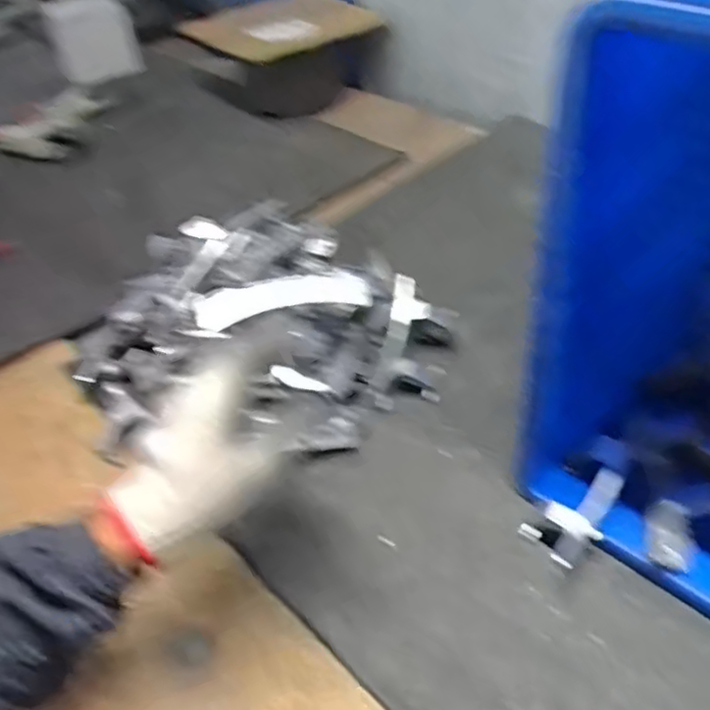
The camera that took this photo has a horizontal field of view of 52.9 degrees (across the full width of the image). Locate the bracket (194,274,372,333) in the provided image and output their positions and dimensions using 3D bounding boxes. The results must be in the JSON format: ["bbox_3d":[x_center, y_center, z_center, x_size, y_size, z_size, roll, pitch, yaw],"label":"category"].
[{"bbox_3d":[-0.069,-0.052,0.695,0.168,0.036,0.047,-15,43,-8],"label":"bracket"}]

